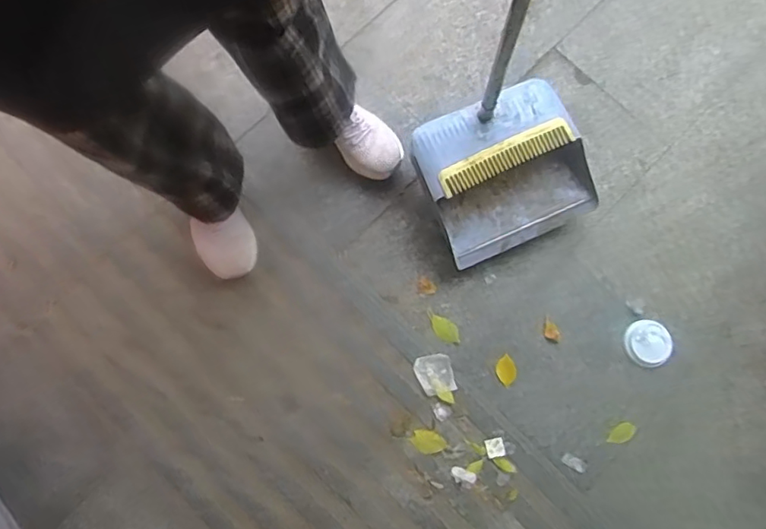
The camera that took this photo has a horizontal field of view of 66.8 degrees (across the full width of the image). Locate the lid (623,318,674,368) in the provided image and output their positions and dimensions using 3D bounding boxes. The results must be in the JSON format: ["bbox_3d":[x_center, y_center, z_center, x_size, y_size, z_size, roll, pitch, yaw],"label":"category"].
[{"bbox_3d":[0.490,0.147,1.072,0.081,0.014,0.086,0,80,0],"label":"lid"}]

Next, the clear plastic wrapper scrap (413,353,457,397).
[{"bbox_3d":[0.093,0.199,1.053,0.066,0.006,0.070,-14,80,-3],"label":"clear plastic wrapper scrap"}]

